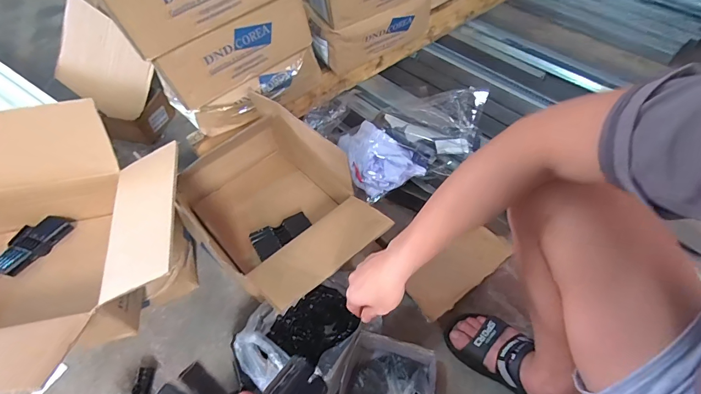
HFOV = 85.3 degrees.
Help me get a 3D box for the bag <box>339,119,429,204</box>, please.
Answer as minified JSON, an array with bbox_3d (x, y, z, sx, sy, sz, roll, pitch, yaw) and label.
[{"bbox_3d":[0.067,-0.113,0.921,0.165,0.102,0.206,-17,55,-8],"label":"bag"}]

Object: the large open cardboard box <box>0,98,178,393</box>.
[{"bbox_3d":[-0.519,0.108,0.618,0.493,0.233,0.448,-10,54,-3],"label":"large open cardboard box"}]

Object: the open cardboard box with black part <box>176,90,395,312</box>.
[{"bbox_3d":[-0.162,0.006,0.794,0.456,0.215,0.297,37,65,26],"label":"open cardboard box with black part"}]

